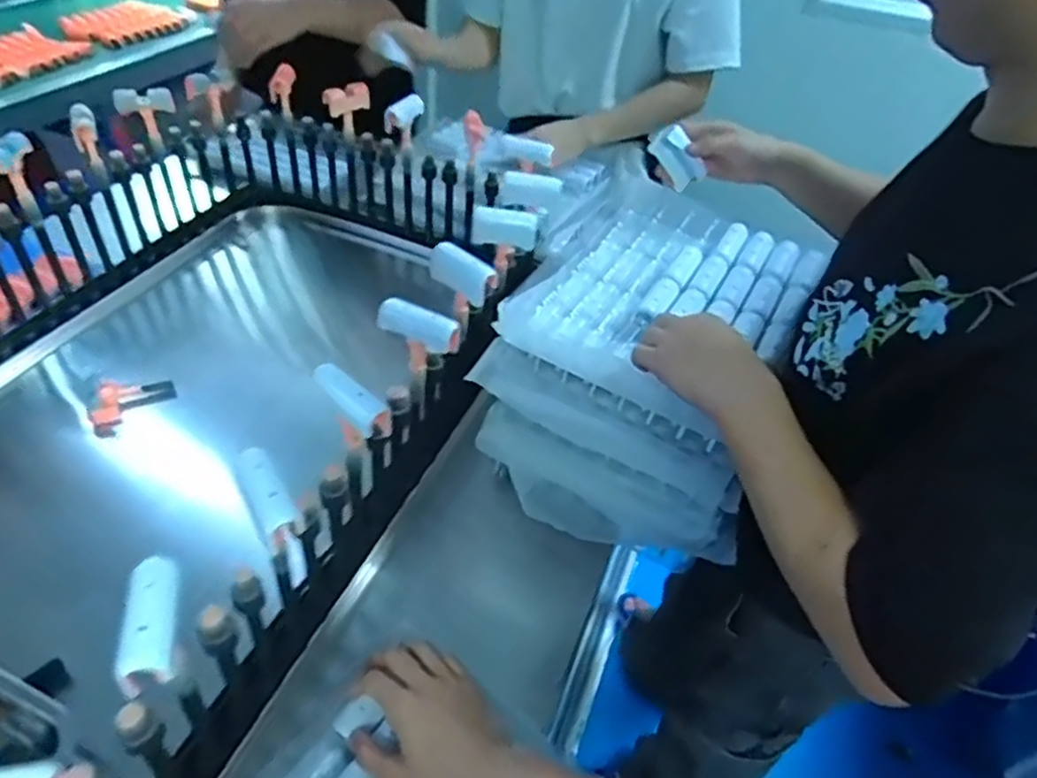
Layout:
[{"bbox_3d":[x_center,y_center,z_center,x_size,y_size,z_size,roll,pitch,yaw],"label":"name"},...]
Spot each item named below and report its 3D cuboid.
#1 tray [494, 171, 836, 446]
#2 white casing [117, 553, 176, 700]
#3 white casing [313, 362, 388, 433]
[{"bbox_3d":[0.184,-0.125,0.778,0.267,0.046,0.395,25,46,19],"label":"tray"},{"bbox_3d":[-0.226,0.143,0.423,0.027,0.019,0.085,-6,44,-13],"label":"white casing"},{"bbox_3d":[-0.143,0.004,0.581,0.066,0.016,0.022,42,49,1],"label":"white casing"}]

